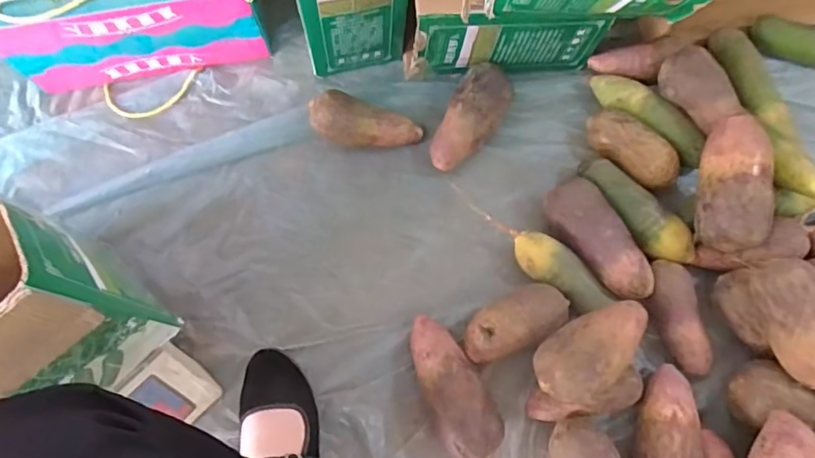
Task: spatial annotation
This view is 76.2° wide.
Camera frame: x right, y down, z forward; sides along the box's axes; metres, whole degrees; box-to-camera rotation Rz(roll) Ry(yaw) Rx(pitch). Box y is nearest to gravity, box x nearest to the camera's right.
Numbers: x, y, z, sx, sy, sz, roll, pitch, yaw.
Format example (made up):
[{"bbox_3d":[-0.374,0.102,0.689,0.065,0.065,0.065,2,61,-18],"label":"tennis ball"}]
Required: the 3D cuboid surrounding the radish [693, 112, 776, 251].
[{"bbox_3d":[0.395,-0.052,0.640,0.071,0.081,0.159,6,74,2],"label":"radish"}]

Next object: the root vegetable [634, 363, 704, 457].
[{"bbox_3d":[0.306,0.259,0.609,0.076,0.067,0.188,13,74,4],"label":"root vegetable"}]

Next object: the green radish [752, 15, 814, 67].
[{"bbox_3d":[0.610,-0.277,0.767,0.196,0.050,0.052,13,74,4],"label":"green radish"}]

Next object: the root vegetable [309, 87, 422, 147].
[{"bbox_3d":[-0.063,-0.144,0.730,0.155,0.062,0.074,19,75,5],"label":"root vegetable"}]

